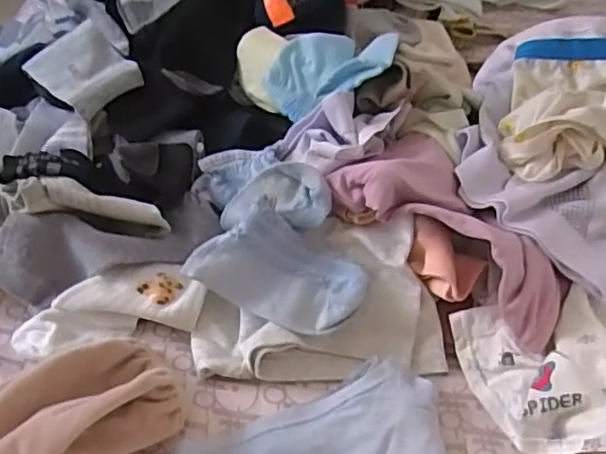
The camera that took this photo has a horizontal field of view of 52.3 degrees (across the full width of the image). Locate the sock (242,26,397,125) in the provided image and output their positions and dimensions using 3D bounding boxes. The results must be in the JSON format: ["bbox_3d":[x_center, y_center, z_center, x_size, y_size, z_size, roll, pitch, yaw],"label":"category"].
[{"bbox_3d":[0.009,-0.148,0.577,0.174,0.069,0.070,12,42,41],"label":"sock"}]

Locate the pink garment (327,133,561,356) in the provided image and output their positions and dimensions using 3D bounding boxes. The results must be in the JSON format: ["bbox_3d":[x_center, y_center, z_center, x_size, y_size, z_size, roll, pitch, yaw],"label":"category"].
[{"bbox_3d":[0.120,-0.005,0.470,0.103,0.062,0.196,-33,54,-29],"label":"pink garment"}]

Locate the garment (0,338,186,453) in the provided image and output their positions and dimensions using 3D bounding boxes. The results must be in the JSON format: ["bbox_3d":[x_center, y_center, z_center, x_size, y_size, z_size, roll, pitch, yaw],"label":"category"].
[{"bbox_3d":[-0.158,0.135,0.387,0.077,0.065,0.165,33,53,30],"label":"garment"}]

